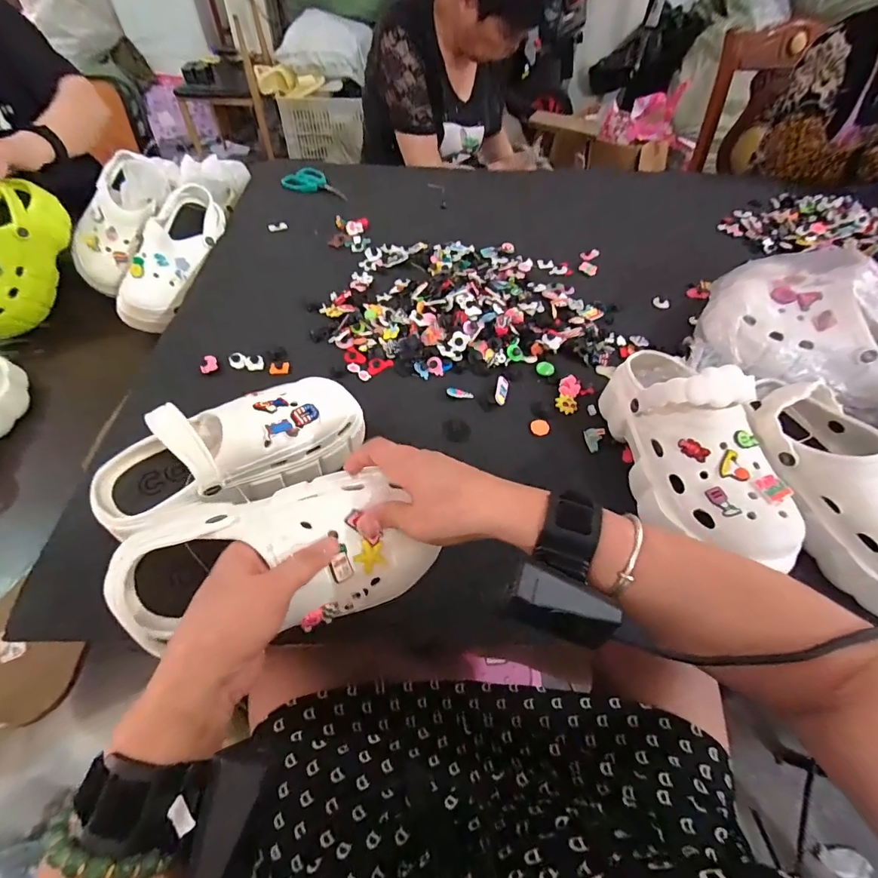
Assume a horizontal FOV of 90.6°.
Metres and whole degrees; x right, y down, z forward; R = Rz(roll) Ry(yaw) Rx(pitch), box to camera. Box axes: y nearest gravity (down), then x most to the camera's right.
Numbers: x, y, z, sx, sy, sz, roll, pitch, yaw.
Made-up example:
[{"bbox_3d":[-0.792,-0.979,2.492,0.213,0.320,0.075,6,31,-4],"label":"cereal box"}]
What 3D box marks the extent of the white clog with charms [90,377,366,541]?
[{"bbox_3d":[-0.194,-0.002,0.407,0.242,0.110,0.093,-29,60,-22],"label":"white clog with charms"}]

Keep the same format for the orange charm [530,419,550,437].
[{"bbox_3d":[0.125,-0.015,0.537,0.022,0.004,0.022,1,54,-2],"label":"orange charm"}]

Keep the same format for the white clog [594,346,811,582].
[{"bbox_3d":[0.265,0.003,0.445,0.108,0.127,0.245,-1,54,-3],"label":"white clog"}]

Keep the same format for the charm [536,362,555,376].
[{"bbox_3d":[0.146,-0.097,0.596,0.024,0.006,0.023,1,54,-2],"label":"charm"}]

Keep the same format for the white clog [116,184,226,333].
[{"bbox_3d":[-0.449,-0.313,0.726,0.080,0.082,0.267,14,75,8],"label":"white clog"}]

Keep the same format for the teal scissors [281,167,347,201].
[{"bbox_3d":[-0.257,-0.510,0.877,0.081,0.013,0.151,-33,61,-23],"label":"teal scissors"}]

